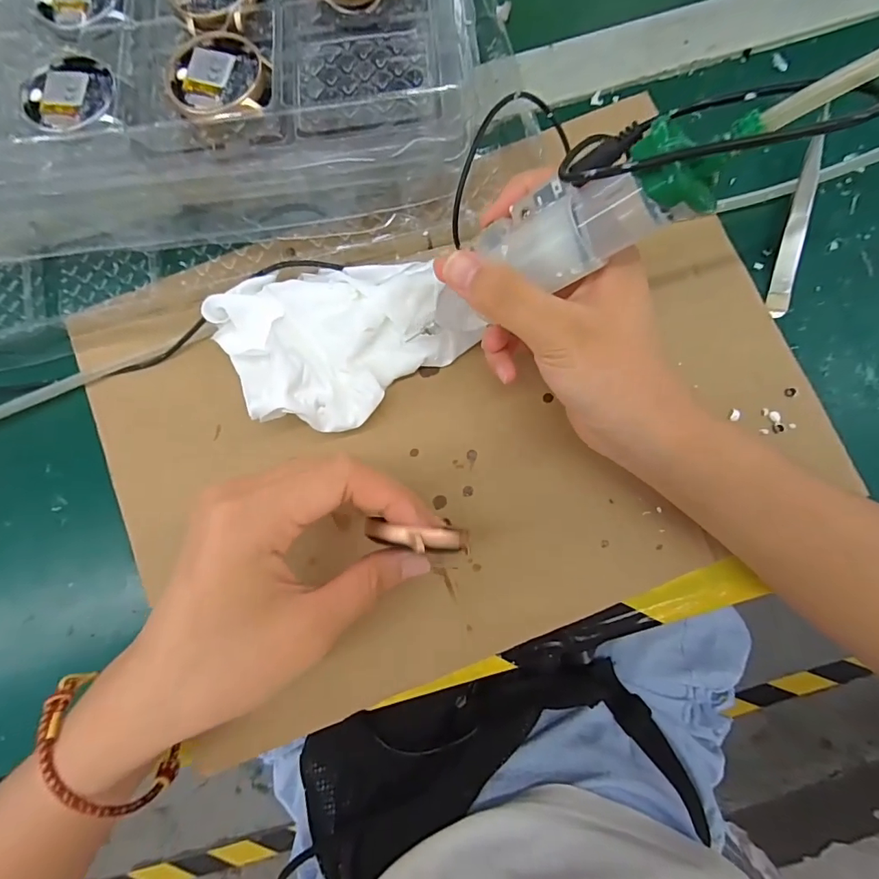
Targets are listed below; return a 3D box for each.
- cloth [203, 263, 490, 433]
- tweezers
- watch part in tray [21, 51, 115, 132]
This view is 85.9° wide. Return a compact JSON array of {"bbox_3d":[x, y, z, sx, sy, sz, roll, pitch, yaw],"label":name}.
[{"bbox_3d":[-0.050,-0.057,0.239,0.120,0.055,0.089,-32,84,-2],"label":"cloth"},{"bbox_3d":[0.200,-0.124,0.261,0.011,0.019,0.111,11,84,2],"label":"tweezers"},{"bbox_3d":[-0.171,-0.161,0.219,0.040,0.008,0.041,5,83,2],"label":"watch part in tray"}]

